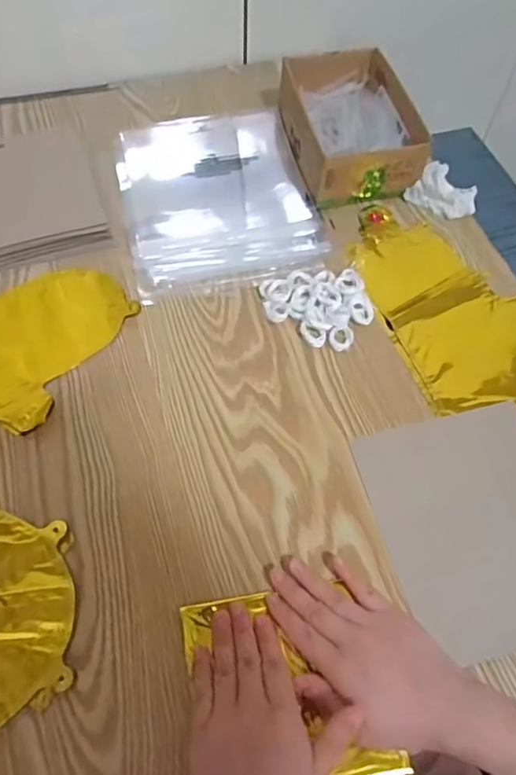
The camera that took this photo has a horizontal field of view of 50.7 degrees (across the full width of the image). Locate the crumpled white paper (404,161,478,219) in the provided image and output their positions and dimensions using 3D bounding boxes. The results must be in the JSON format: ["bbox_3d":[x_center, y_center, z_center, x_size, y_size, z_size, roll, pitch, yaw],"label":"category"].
[{"bbox_3d":[0.213,-0.223,0.619,0.074,0.028,0.046,33,64,14],"label":"crumpled white paper"}]

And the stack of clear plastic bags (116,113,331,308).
[{"bbox_3d":[-0.049,-0.226,0.626,0.208,0.012,0.265,-13,63,-10],"label":"stack of clear plastic bags"}]

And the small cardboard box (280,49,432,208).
[{"bbox_3d":[0.106,-0.297,0.629,0.130,0.067,0.186,-12,63,-10],"label":"small cardboard box"}]

